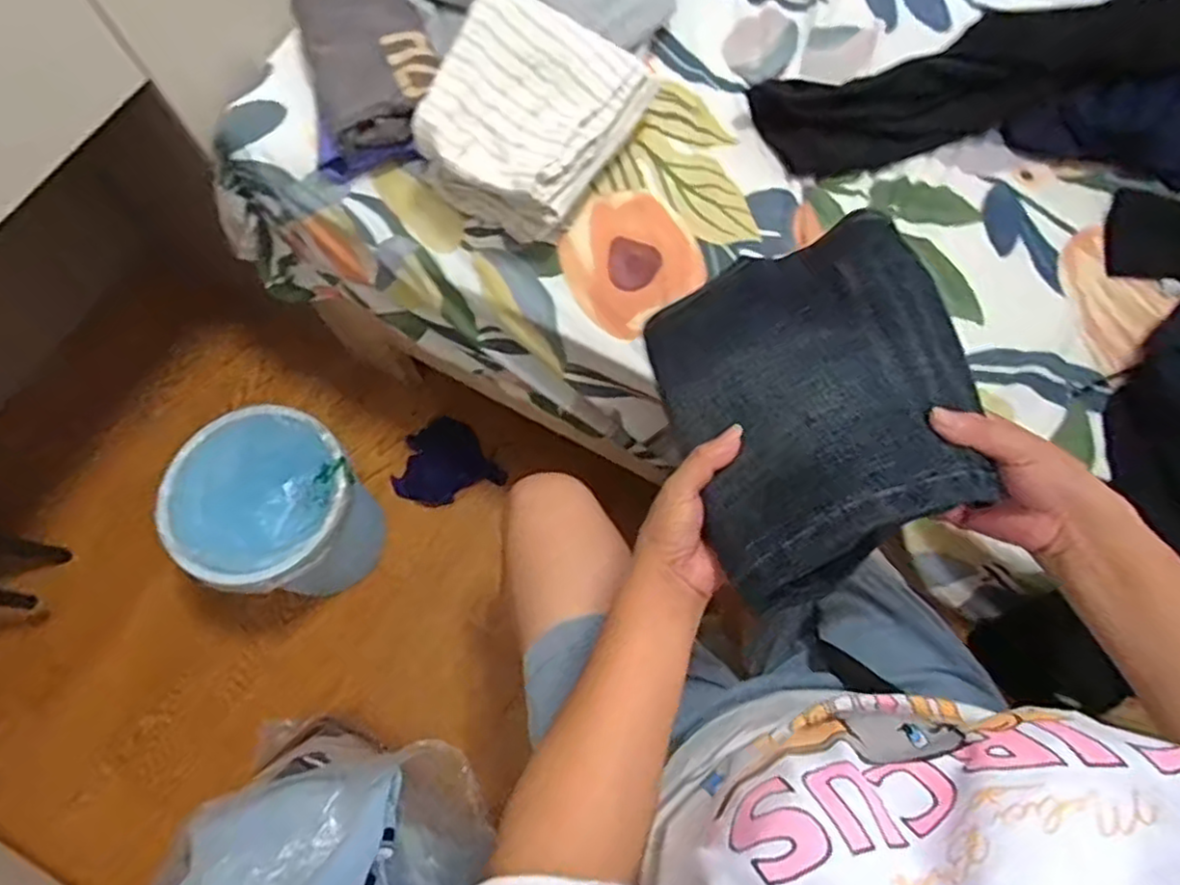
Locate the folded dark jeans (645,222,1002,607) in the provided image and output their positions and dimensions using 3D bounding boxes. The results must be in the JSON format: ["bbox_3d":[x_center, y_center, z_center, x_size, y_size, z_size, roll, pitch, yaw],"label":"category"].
[{"bbox_3d":[0.147,-0.036,0.458,0.188,0.036,0.257,-30,47,19],"label":"folded dark jeans"}]

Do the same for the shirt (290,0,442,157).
[{"bbox_3d":[-0.231,-0.403,0.729,0.129,0.052,0.216,-18,69,-5],"label":"shirt"}]

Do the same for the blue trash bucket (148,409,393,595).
[{"bbox_3d":[-0.425,0.110,0.999,0.230,0.273,0.218,-1,68,2],"label":"blue trash bucket"}]

